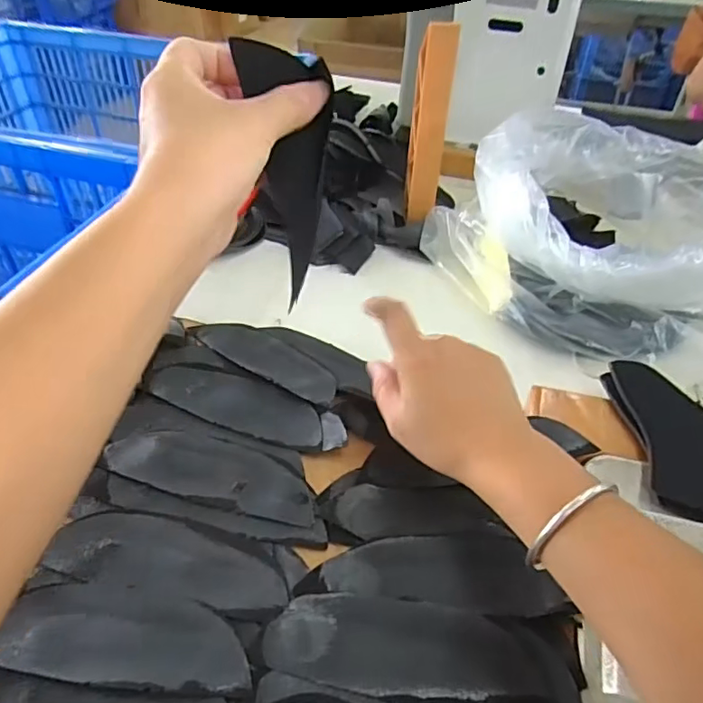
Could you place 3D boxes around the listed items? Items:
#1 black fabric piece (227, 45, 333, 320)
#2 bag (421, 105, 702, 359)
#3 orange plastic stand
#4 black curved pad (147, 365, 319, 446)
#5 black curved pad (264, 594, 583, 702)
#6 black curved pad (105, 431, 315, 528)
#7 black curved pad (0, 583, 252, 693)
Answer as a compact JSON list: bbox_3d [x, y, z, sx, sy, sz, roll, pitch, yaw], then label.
[{"bbox_3d":[-0.029,-0.094,0.309,0.040,0.135,0.019,-16,28,-20],"label":"black fabric piece"},{"bbox_3d":[0.224,-0.110,0.513,0.227,0.117,0.236,-21,48,-24],"label":"bag"},{"bbox_3d":[0.073,-0.208,0.531,0.034,0.173,0.019,14,44,11],"label":"orange plastic stand"},{"bbox_3d":[-0.083,0.035,0.404,0.136,0.005,0.043,18,45,15],"label":"black curved pad"},{"bbox_3d":[0.037,0.152,0.285,0.155,0.009,0.046,10,43,7],"label":"black curved pad"},{"bbox_3d":[-0.089,0.076,0.363,0.138,0.004,0.047,11,43,9],"label":"black curved pad"},{"bbox_3d":[-0.114,0.144,0.287,0.125,0.004,0.046,4,43,1],"label":"black curved pad"}]

